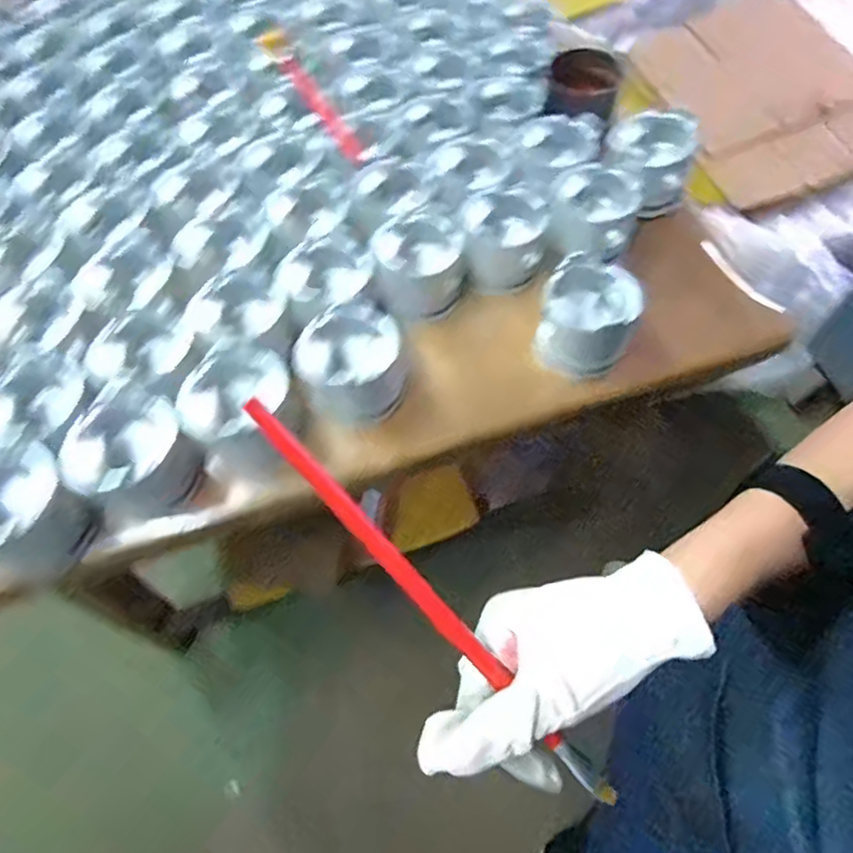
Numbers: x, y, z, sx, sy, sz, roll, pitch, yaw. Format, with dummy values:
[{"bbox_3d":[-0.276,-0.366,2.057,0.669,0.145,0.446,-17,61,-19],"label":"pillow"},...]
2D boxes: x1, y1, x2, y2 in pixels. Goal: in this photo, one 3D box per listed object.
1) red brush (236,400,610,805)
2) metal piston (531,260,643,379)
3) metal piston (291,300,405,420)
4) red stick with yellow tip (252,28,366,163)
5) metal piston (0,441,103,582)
[{"bbox_3d":[0.002,0.076,0.260,0.009,0.009,0.224,-44,104,-19],"label":"red brush"},{"bbox_3d":[0.159,-0.101,0.611,0.088,0.086,0.101,23,65,15],"label":"metal piston"},{"bbox_3d":[-0.072,-0.063,0.587,0.099,0.074,0.099,-7,61,-1],"label":"metal piston"},{"bbox_3d":[-0.144,-0.408,0.748,0.037,0.023,0.277,-24,63,-10],"label":"red stick with yellow tip"},{"bbox_3d":[-0.345,0.077,0.523,0.094,0.085,0.098,-1,61,2],"label":"metal piston"}]

